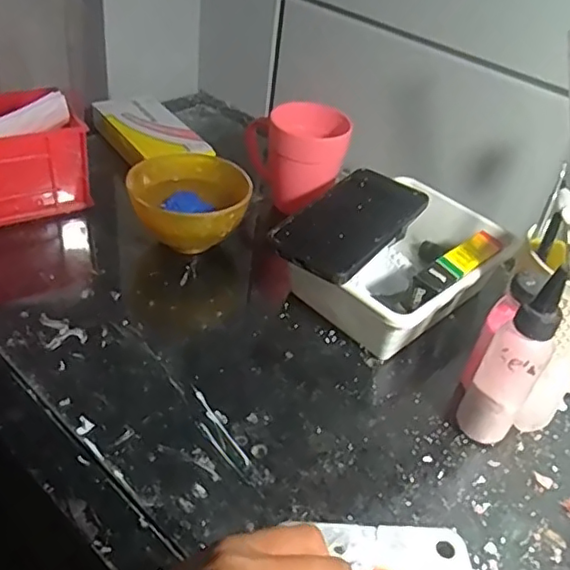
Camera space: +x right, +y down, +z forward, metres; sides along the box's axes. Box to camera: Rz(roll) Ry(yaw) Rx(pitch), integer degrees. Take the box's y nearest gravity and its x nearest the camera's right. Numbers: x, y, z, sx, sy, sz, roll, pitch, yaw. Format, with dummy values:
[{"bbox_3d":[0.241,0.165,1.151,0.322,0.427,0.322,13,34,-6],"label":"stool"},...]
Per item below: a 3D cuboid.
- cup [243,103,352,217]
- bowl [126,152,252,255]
[{"bbox_3d":[0.010,-0.132,0.619,0.101,0.088,0.076,7,41,-2],"label":"cup"},{"bbox_3d":[-0.091,-0.072,0.578,0.107,0.071,0.114,5,41,-4],"label":"bowl"}]

